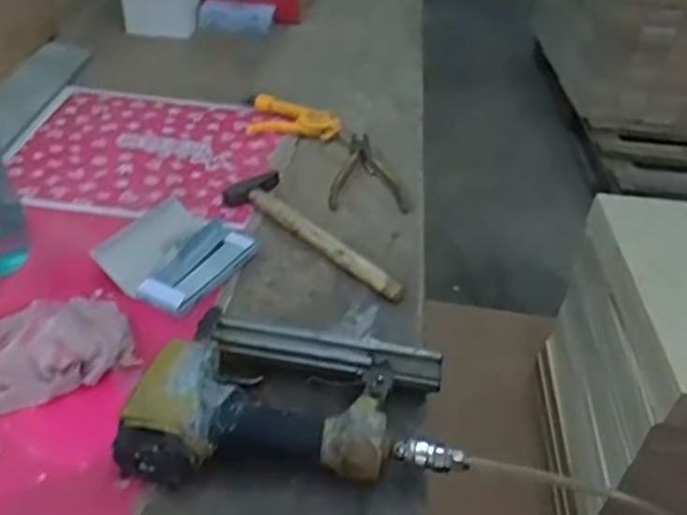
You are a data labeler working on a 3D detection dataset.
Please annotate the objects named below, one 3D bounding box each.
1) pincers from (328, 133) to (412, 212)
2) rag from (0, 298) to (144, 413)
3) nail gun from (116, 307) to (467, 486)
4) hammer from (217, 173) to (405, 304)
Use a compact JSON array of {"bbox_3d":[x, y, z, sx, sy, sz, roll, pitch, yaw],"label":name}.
[{"bbox_3d":[0.037,-0.106,0.846,0.093,0.018,0.149,7,38,3],"label":"pincers"},{"bbox_3d":[-0.258,0.074,0.592,0.139,0.028,0.100,-14,42,-23],"label":"rag"},{"bbox_3d":[-0.038,0.102,0.550,0.238,0.057,0.163,4,38,-2],"label":"nail gun"},{"bbox_3d":[-0.027,-0.030,0.743,0.079,0.024,0.254,-29,50,-35],"label":"hammer"}]

